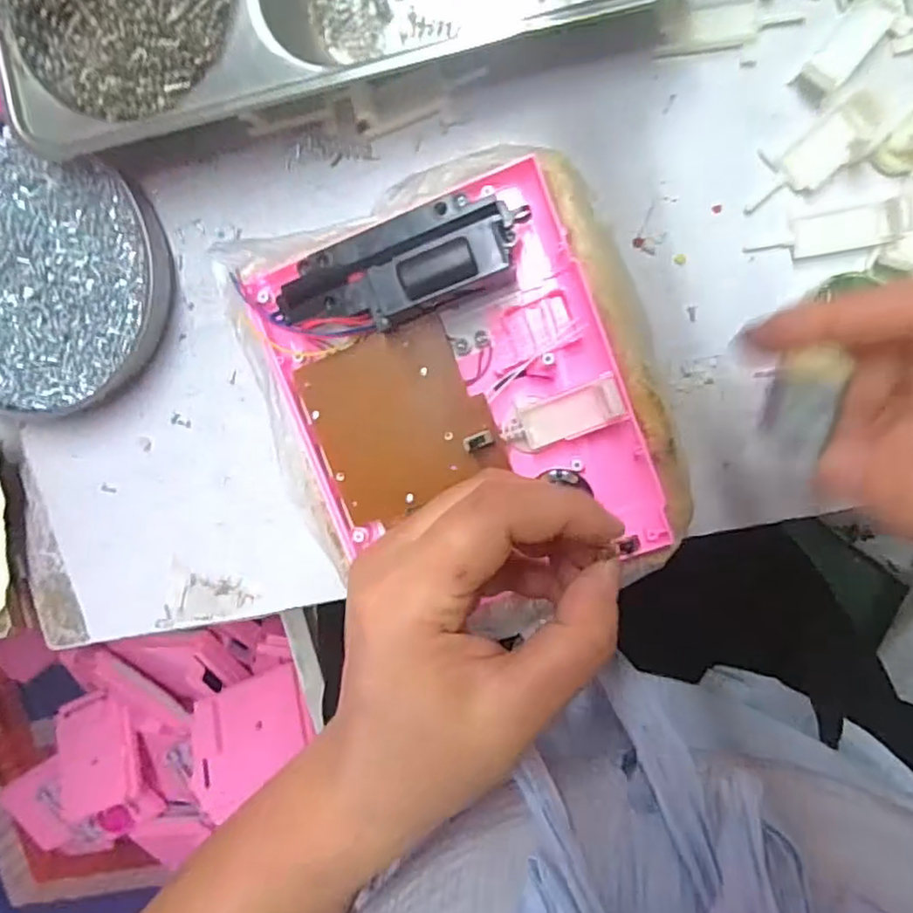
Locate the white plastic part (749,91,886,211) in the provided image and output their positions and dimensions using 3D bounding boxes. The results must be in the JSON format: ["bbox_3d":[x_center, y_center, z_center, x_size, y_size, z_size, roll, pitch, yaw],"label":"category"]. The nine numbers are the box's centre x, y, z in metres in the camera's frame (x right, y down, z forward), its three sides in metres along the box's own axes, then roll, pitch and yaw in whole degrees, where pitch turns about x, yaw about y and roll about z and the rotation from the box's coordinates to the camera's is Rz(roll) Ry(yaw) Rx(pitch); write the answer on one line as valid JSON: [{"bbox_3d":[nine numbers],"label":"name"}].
[{"bbox_3d":[0.146,-0.124,0.266,0.057,0.011,0.024,-38,91,23],"label":"white plastic part"}]

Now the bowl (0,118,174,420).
[{"bbox_3d":[-0.208,-0.085,0.316,0.128,0.024,0.124,1,99,8],"label":"bowl"}]

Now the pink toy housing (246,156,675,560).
[{"bbox_3d":[-0.001,-0.021,0.258,0.129,0.041,0.151,-19,94,9],"label":"pink toy housing"}]

